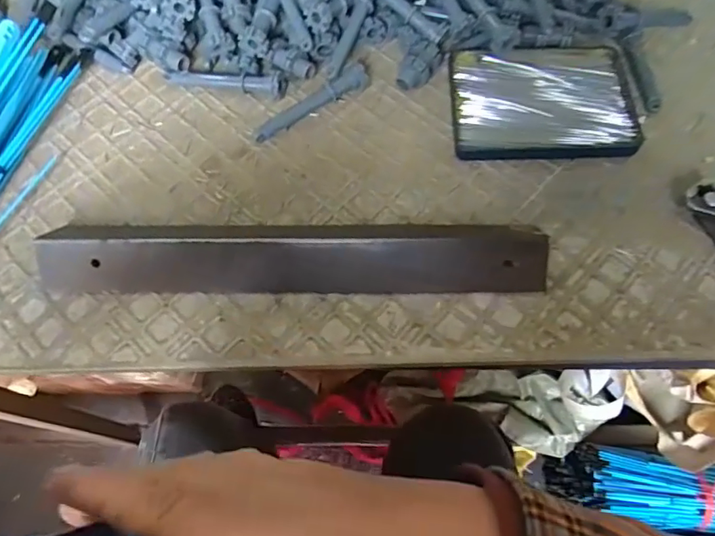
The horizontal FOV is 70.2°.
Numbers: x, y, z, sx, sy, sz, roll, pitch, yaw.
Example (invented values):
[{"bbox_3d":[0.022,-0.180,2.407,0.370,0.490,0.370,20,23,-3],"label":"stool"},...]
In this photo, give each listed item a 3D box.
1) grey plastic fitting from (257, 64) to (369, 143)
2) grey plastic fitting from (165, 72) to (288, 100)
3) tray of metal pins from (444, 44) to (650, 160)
[{"bbox_3d":[-0.032,-0.125,0.382,0.104,0.014,0.019,-34,70,-13],"label":"grey plastic fitting"},{"bbox_3d":[-0.100,-0.145,0.386,0.090,0.016,0.021,13,67,7],"label":"grey plastic fitting"},{"bbox_3d":[0.137,-0.126,0.374,0.130,0.011,0.096,-1,66,1],"label":"tray of metal pins"}]

